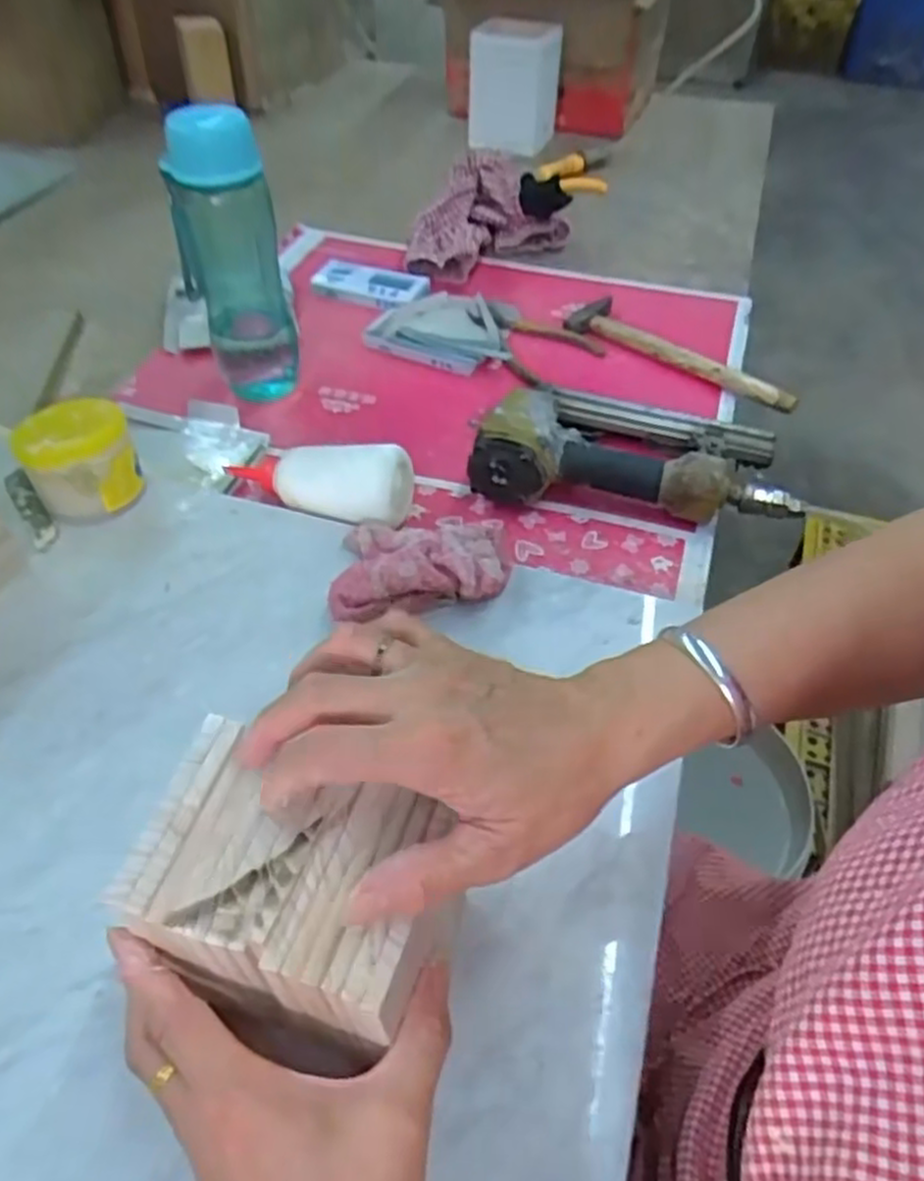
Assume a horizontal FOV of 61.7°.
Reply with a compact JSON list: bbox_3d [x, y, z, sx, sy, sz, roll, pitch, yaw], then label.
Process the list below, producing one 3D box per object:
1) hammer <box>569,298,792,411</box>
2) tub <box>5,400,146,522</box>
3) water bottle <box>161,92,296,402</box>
[{"bbox_3d":[0.216,-0.234,0.773,0.252,0.024,0.065,35,55,27],"label":"hammer"},{"bbox_3d":[-0.285,-0.093,0.585,0.077,0.078,0.070,-15,49,-15],"label":"tub"},{"bbox_3d":[-0.199,-0.286,0.668,0.085,0.229,0.074,-12,48,-12],"label":"water bottle"}]

